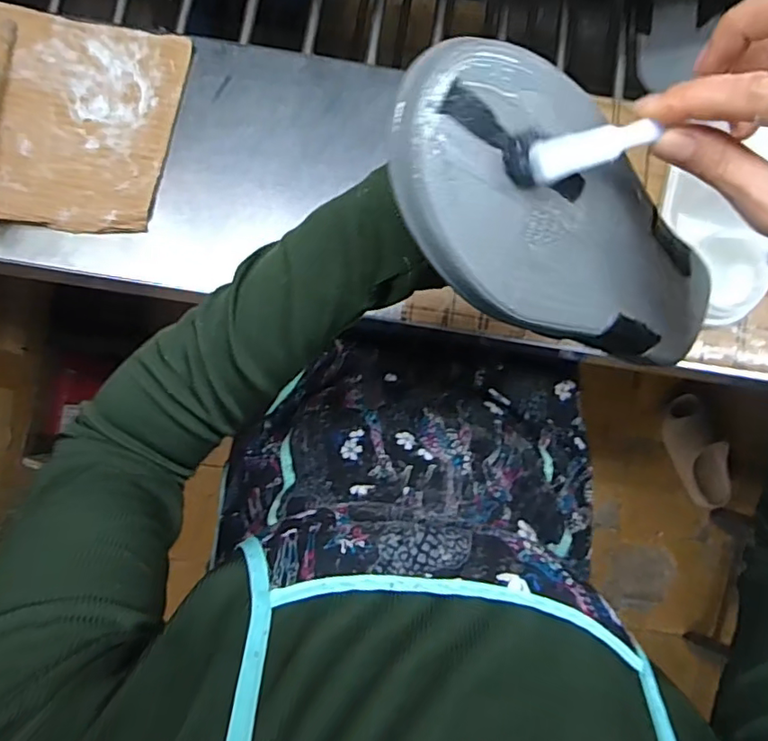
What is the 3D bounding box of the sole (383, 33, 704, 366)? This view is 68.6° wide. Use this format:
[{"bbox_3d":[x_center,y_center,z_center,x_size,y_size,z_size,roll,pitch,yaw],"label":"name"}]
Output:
[{"bbox_3d":[0.103,-0.055,0.272,0.247,0.032,0.088,18,80,-39],"label":"sole"}]

